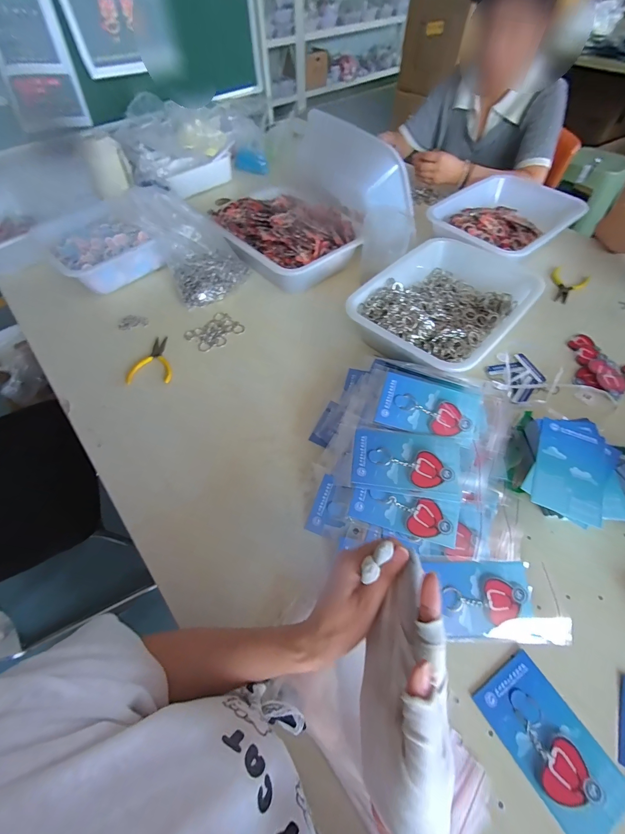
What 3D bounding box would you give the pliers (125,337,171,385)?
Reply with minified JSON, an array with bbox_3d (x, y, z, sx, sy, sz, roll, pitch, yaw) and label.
[{"bbox_3d":[-0.295,-0.108,0.634,0.074,0.008,0.117,-6,55,-3],"label":"pliers"}]

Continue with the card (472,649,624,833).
[{"bbox_3d":[0.239,0.323,0.340,0.080,0.007,0.133,-27,59,-17],"label":"card"}]

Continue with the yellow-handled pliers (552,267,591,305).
[{"bbox_3d":[0.548,-0.281,0.741,0.073,0.008,0.106,32,67,14],"label":"yellow-handled pliers"}]

